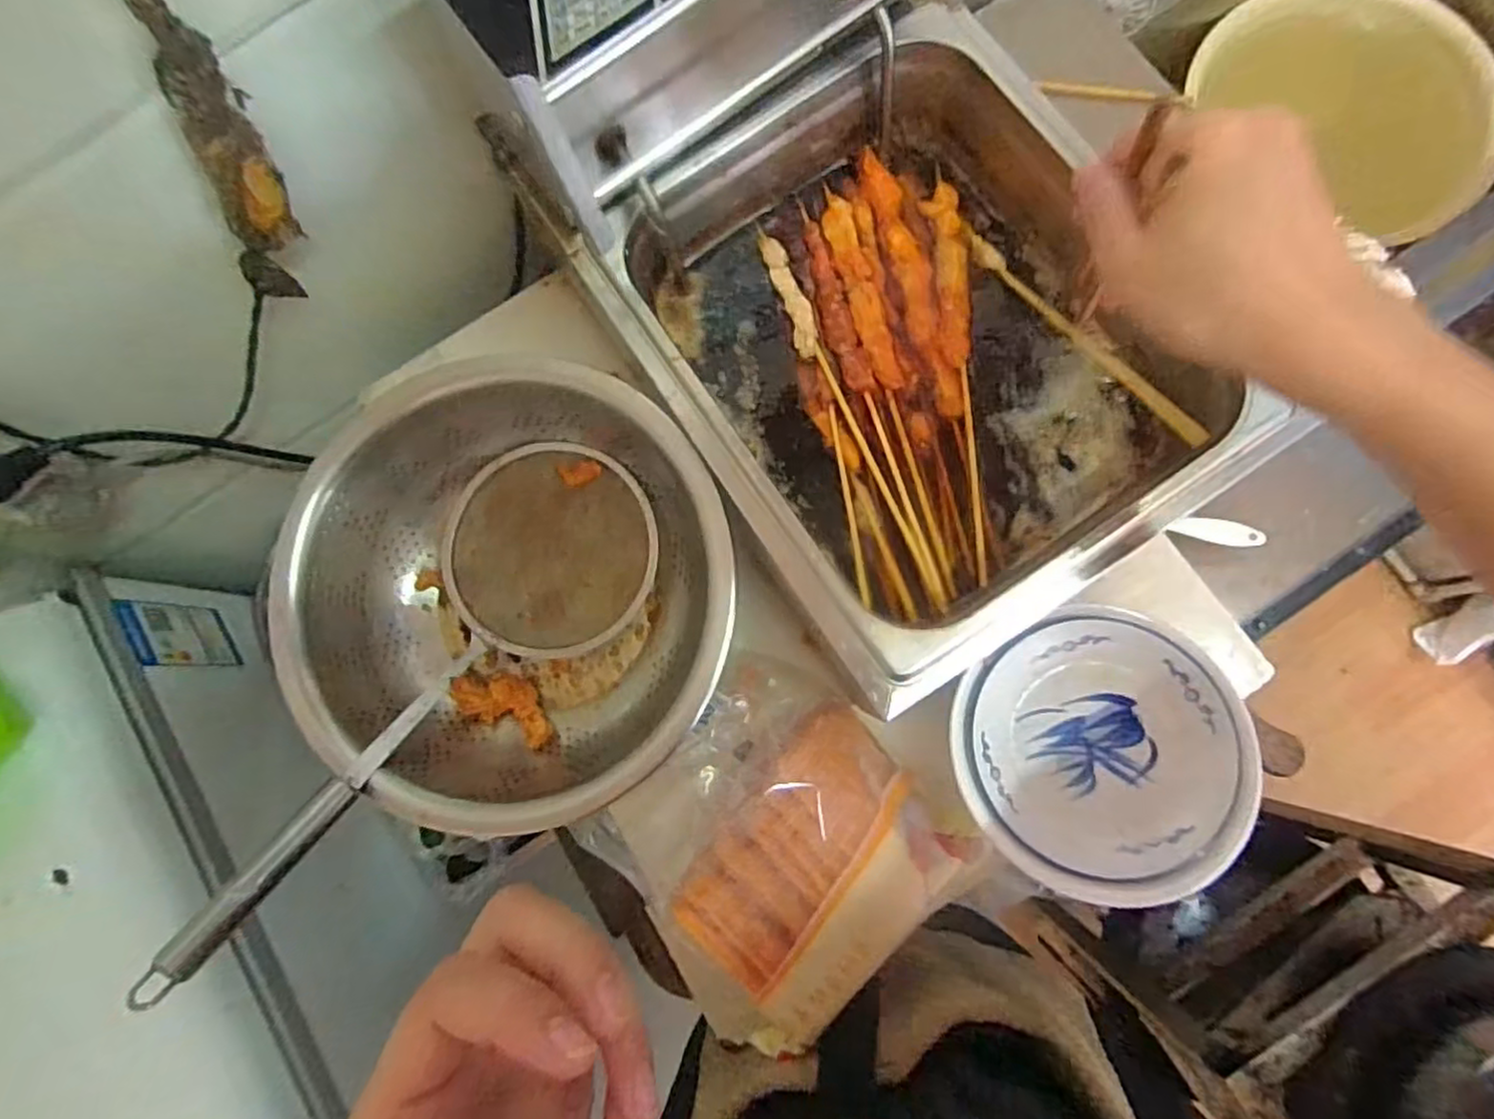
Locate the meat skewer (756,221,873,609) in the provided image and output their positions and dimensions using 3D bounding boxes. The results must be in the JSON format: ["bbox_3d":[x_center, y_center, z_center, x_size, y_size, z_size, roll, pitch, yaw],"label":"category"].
[{"bbox_3d":[0.048,-0.099,0.441,0.020,0.018,0.258,-14,80,1],"label":"meat skewer"}]

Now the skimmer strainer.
[{"bbox_3d":[-0.186,0.075,0.412,0.137,0.069,0.338,30,63,7],"label":"skimmer strainer"}]

